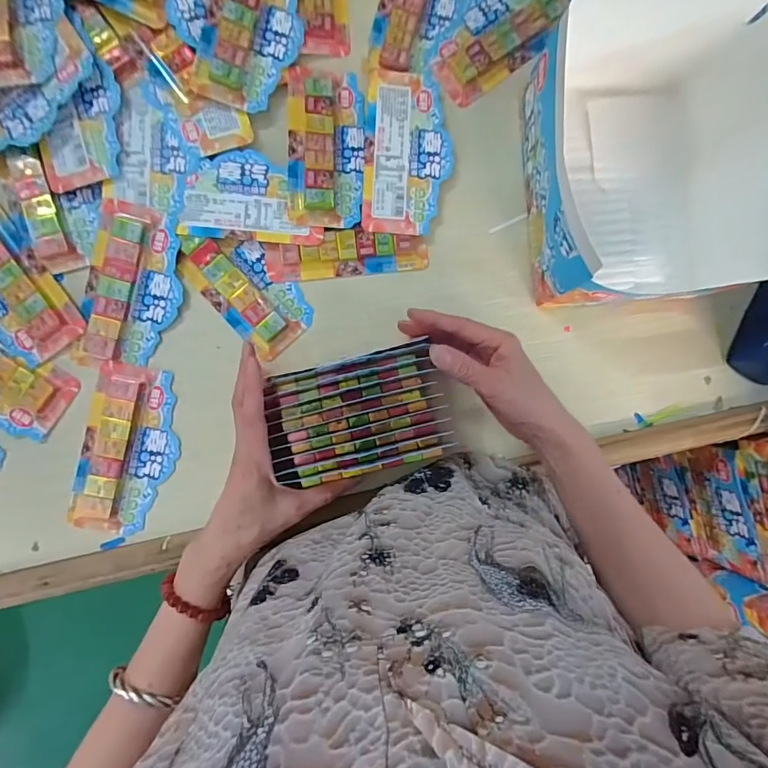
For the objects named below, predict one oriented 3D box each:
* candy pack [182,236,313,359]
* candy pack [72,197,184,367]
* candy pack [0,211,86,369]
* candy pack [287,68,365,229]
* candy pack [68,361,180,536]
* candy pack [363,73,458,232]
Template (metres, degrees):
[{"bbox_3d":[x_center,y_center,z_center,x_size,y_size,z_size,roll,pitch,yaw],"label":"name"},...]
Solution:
[{"bbox_3d":[-0.122,-0.086,0.400,0.065,0.013,0.122,-39,95,-3],"label":"candy pack"},{"bbox_3d":[-0.218,-0.083,0.386,0.077,0.010,0.138,10,92,-6],"label":"candy pack"},{"bbox_3d":[-0.326,-0.083,0.382,0.072,0.012,0.140,-36,95,-3],"label":"candy pack"},{"bbox_3d":[-0.051,-0.212,0.396,0.067,0.012,0.141,-1,93,-5],"label":"candy pack"},{"bbox_3d":[-0.222,0.058,0.389,0.077,0.010,0.142,12,91,-6],"label":"candy pack"},{"bbox_3d":[0.022,-0.209,0.408,0.078,0.007,0.143,2,92,-6],"label":"candy pack"}]

